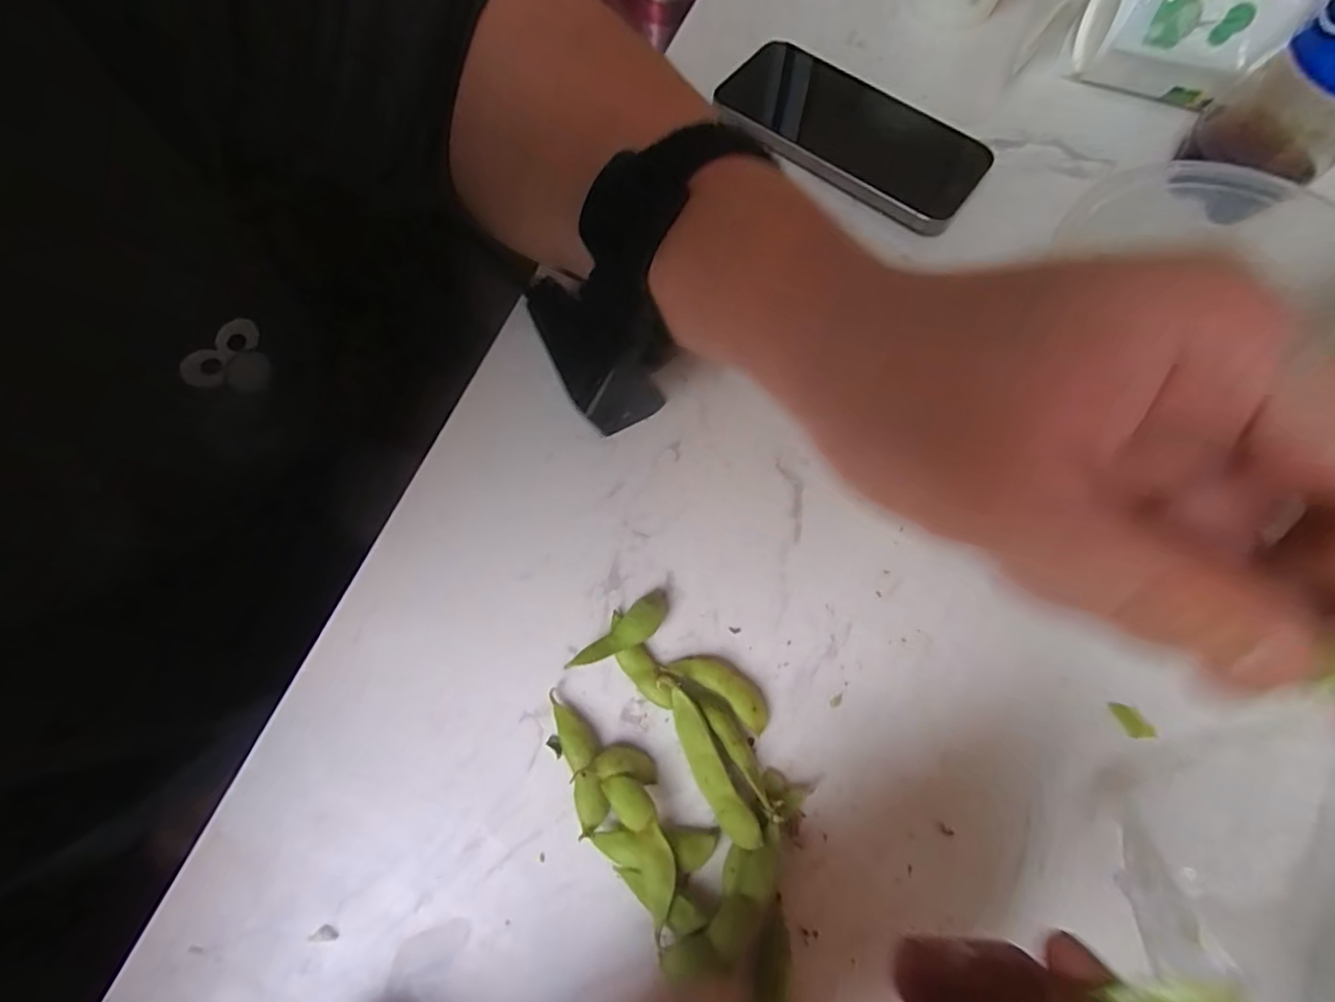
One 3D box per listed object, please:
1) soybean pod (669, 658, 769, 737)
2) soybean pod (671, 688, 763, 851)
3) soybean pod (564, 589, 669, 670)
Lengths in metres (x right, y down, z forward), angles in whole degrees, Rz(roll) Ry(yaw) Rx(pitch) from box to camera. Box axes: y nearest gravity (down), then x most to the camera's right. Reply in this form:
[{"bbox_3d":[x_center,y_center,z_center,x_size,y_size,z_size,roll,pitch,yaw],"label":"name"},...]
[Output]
[{"bbox_3d":[0.022,0.070,0.217,0.040,0.006,0.014,35,73,10],"label":"soybean pod"},{"bbox_3d":[0.015,0.094,0.203,0.012,0.010,0.055,-28,73,-11],"label":"soybean pod"},{"bbox_3d":[-0.016,0.051,0.218,0.044,0.011,0.012,-41,77,-15],"label":"soybean pod"}]

